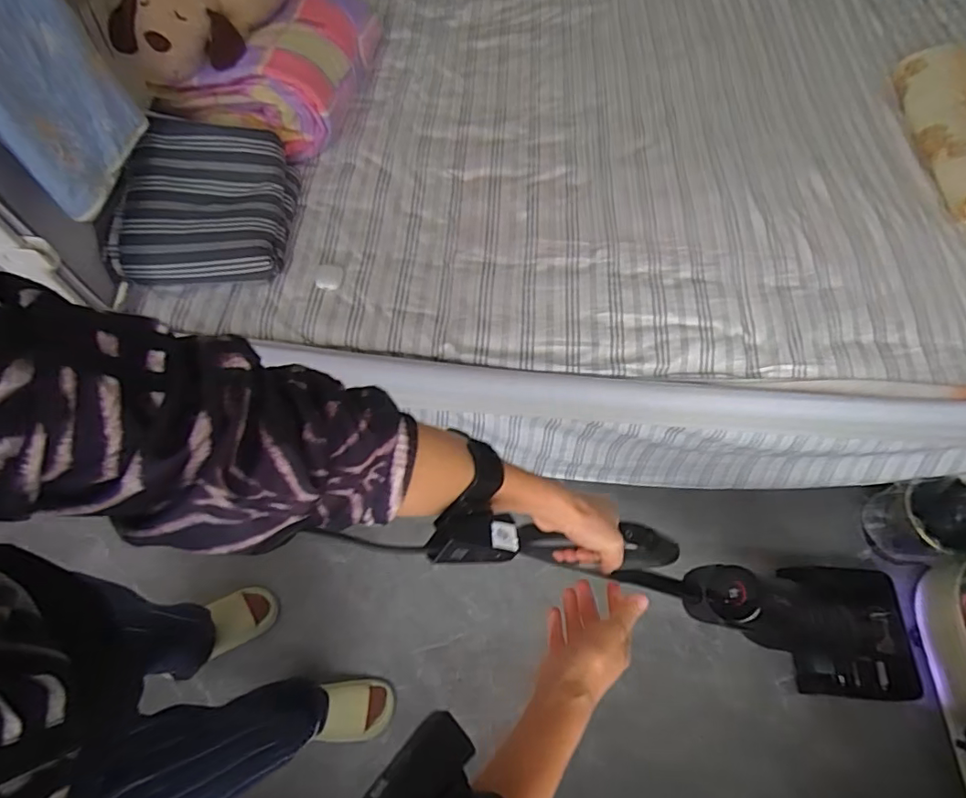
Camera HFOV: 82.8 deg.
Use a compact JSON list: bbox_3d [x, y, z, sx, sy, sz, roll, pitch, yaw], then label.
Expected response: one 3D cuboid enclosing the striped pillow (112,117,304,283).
[{"bbox_3d":[-0.481,-0.339,0.962,0.242,0.144,0.267,0,63,0],"label":"striped pillow"}]

